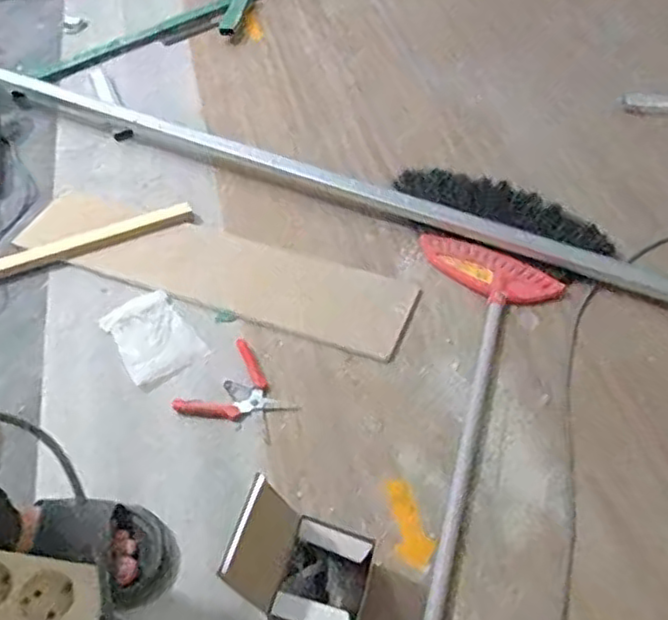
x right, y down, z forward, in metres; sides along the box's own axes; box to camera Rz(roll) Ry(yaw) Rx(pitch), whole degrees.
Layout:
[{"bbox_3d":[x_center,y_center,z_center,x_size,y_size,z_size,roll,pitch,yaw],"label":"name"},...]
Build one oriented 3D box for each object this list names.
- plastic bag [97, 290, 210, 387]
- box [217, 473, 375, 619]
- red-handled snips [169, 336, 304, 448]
[{"bbox_3d":[-0.279,0.041,1.047,0.112,0.012,0.163,-29,56,-20],"label":"plastic bag"},{"bbox_3d":[-0.032,0.280,0.730,0.137,0.166,0.127,15,53,14],"label":"box"},{"bbox_3d":[-0.131,0.125,0.959,0.143,0.012,0.138,33,59,25],"label":"red-handled snips"}]

